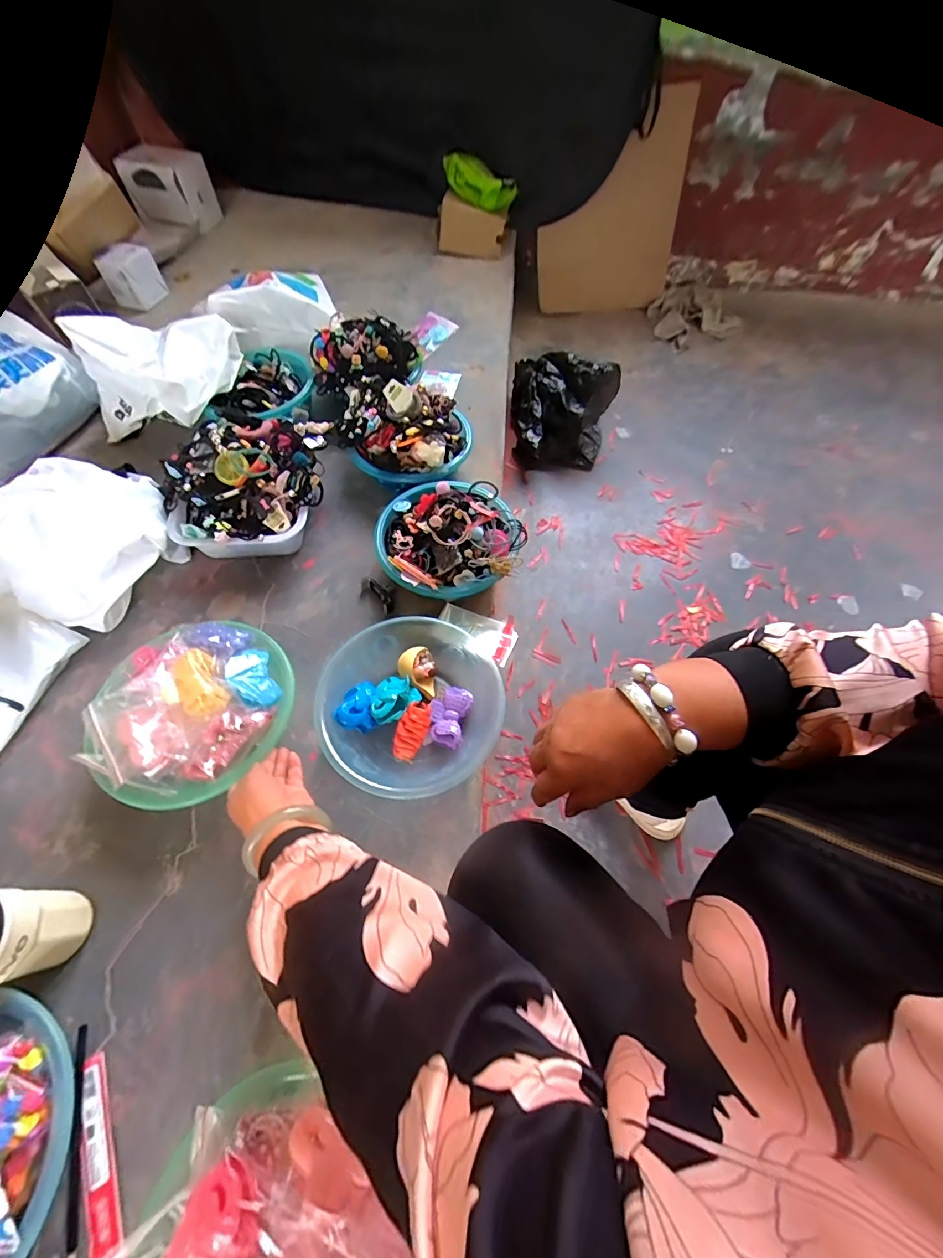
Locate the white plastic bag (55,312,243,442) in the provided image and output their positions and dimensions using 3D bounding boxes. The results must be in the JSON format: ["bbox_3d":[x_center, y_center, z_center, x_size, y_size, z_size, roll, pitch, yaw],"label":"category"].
[{"bbox_3d":[-0.587,-0.500,0.823,0.257,0.184,0.206,7,62,2],"label":"white plastic bag"}]

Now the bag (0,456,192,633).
[{"bbox_3d":[-0.580,-0.146,0.660,0.242,0.106,0.276,12,62,4],"label":"bag"}]

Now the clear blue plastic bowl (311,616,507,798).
[{"bbox_3d":[-0.081,0.102,0.595,0.236,0.066,0.233,1,62,-1],"label":"clear blue plastic bowl"}]

